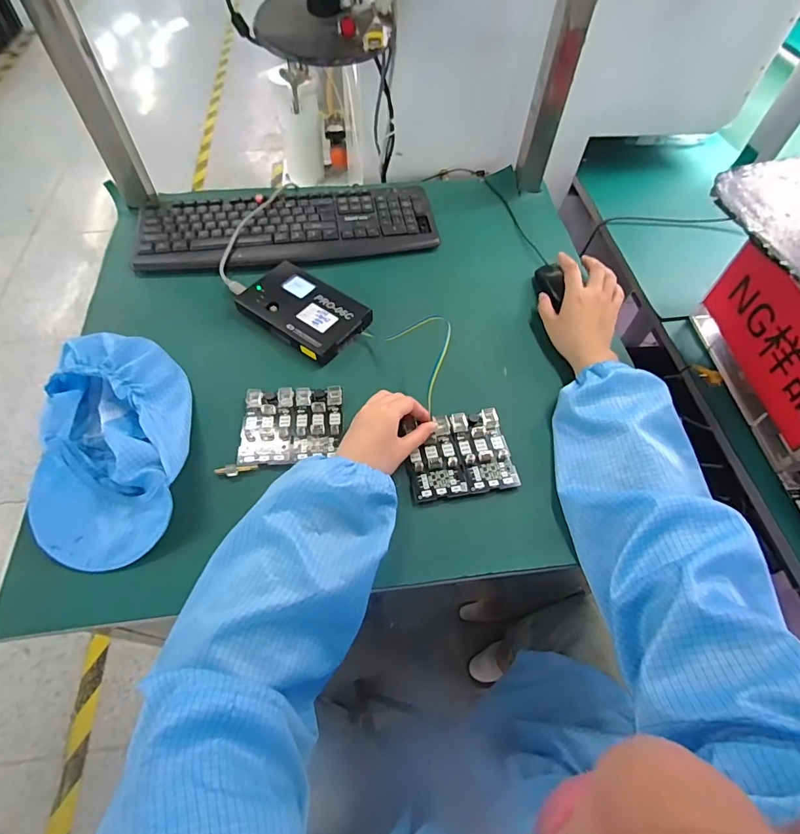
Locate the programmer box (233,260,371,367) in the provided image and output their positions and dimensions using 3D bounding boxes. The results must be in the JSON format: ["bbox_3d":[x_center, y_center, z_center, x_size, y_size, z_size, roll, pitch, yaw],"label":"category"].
[{"bbox_3d":[-0.128,-0.143,0.593,0.159,0.022,0.102,31,62,16],"label":"programmer box"}]

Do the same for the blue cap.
[{"bbox_3d":[-0.306,0.022,0.474,0.151,0.052,0.265,-13,60,-10],"label":"blue cap"}]

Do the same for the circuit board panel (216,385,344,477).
[{"bbox_3d":[-0.130,0.012,0.511,0.127,0.013,0.101,-4,59,-5],"label":"circuit board panel"}]

